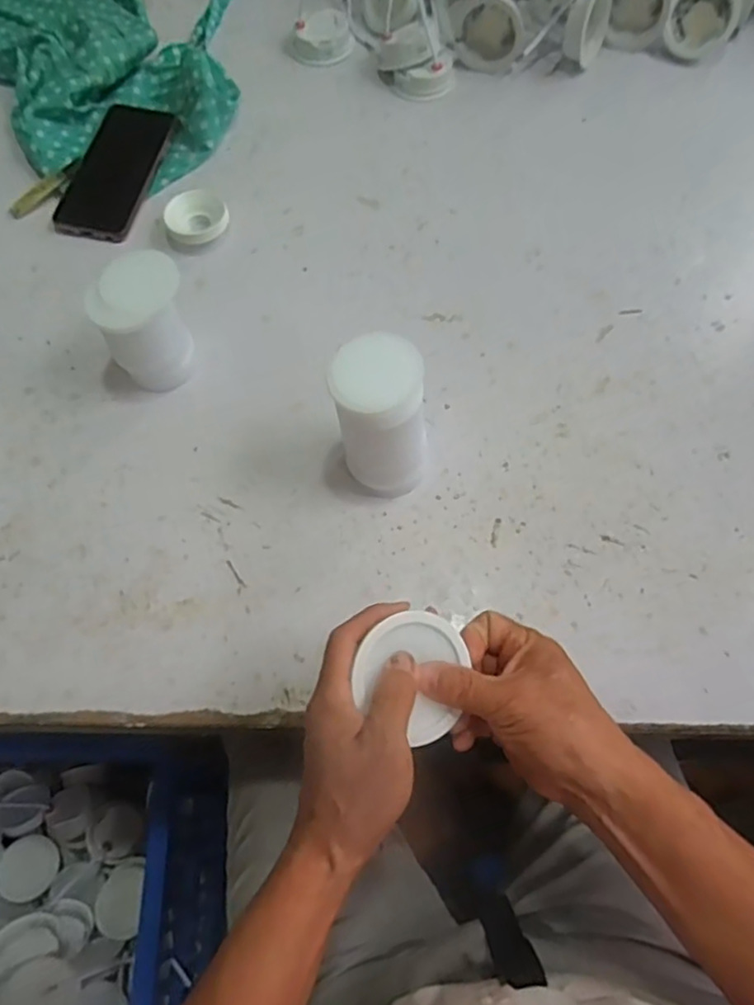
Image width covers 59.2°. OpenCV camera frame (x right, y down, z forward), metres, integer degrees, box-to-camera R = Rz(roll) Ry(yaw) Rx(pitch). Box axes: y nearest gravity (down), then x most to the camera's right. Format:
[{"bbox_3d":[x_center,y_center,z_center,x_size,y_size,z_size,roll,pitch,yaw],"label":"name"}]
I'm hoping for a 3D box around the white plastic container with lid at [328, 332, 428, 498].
[{"bbox_3d":[0.004,-0.058,0.471,0.068,0.122,0.062,0,66,1],"label":"white plastic container with lid"}]

